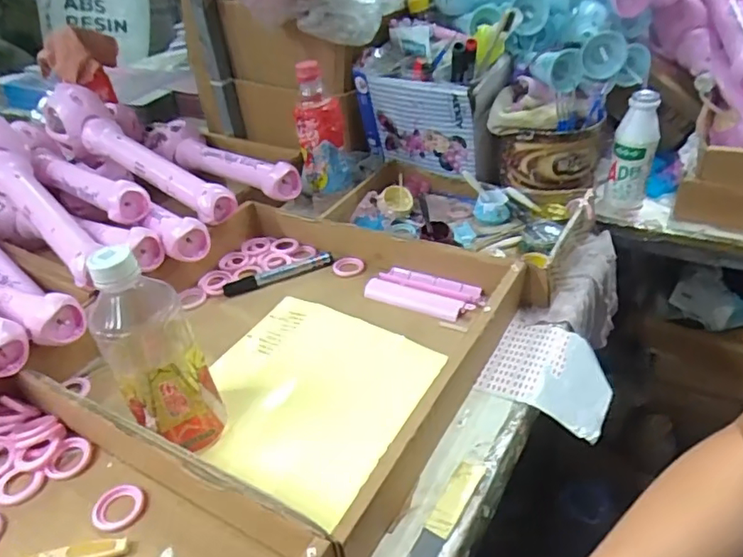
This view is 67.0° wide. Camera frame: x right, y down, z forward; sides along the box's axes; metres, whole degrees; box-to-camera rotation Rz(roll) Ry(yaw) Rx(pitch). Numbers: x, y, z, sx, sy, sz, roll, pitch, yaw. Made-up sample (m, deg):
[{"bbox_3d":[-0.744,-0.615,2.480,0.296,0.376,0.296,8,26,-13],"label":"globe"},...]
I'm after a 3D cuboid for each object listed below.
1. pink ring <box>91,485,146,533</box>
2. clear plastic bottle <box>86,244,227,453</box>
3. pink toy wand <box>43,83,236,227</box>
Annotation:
[{"bbox_3d":[-0.194,0.176,0.431,0.035,0.005,0.039,25,45,35],"label":"pink ring"},{"bbox_3d":[-0.165,0.062,0.433,0.064,0.180,0.055,-27,41,-28],"label":"clear plastic bottle"},{"bbox_3d":[-0.308,-0.167,0.718,0.319,0.101,0.065,21,43,31],"label":"pink toy wand"}]

